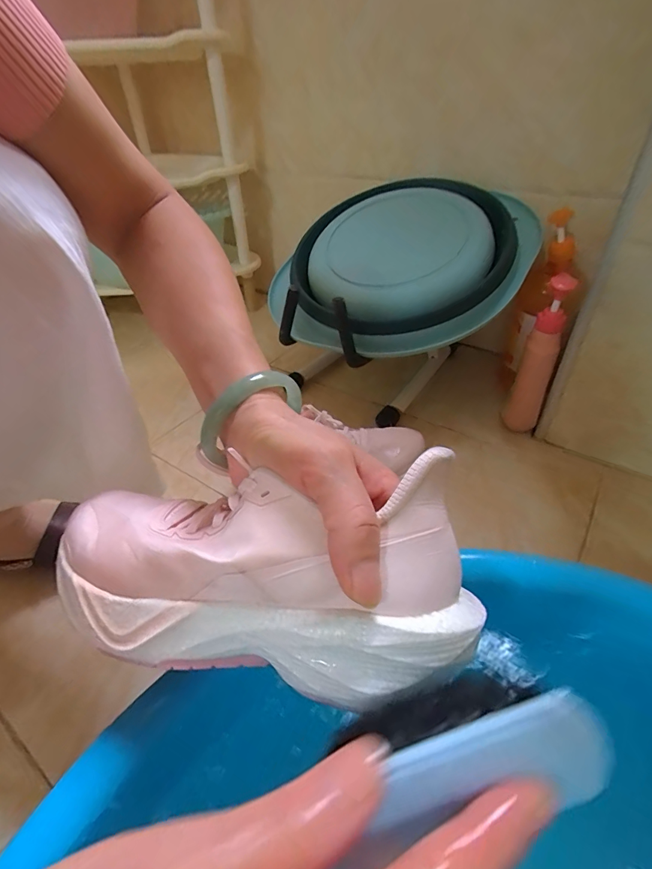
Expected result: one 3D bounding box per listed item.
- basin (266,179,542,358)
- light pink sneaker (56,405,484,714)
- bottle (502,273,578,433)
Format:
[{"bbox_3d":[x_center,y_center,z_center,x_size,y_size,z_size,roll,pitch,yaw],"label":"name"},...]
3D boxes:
[{"bbox_3d":[0.106,-0.265,0.638,0.379,0.101,0.353,15,69,20],"label":"basin"},{"bbox_3d":[-0.047,0.059,0.202,0.217,0.071,0.089,-5,37,19],"label":"light pink sneaker"},{"bbox_3d":[0.311,-0.111,0.601,0.045,0.227,0.065,19,46,26],"label":"bottle"}]

